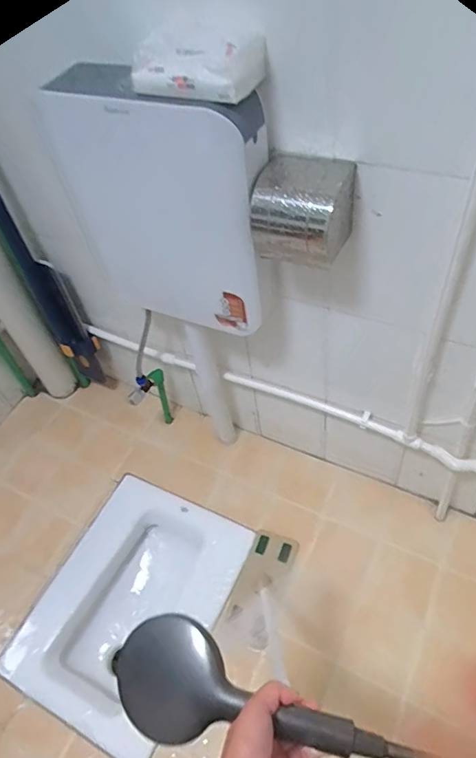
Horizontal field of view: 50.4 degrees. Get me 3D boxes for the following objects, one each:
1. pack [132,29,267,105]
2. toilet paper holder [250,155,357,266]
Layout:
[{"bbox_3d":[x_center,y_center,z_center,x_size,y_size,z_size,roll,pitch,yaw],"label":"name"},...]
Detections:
[{"bbox_3d":[-0.054,-0.420,0.675,0.163,0.068,0.076,16,46,18],"label":"pack"},{"bbox_3d":[0.096,-0.252,0.770,0.147,0.137,0.112,15,46,16],"label":"toilet paper holder"}]

